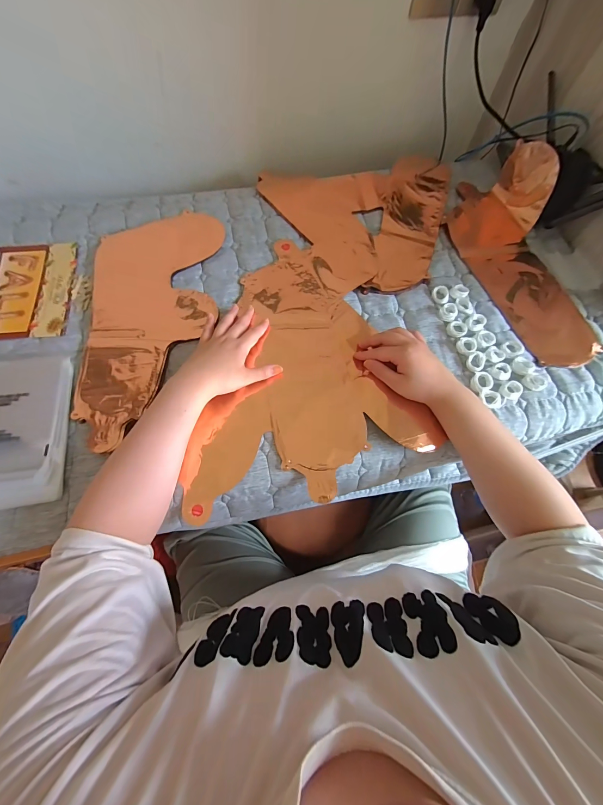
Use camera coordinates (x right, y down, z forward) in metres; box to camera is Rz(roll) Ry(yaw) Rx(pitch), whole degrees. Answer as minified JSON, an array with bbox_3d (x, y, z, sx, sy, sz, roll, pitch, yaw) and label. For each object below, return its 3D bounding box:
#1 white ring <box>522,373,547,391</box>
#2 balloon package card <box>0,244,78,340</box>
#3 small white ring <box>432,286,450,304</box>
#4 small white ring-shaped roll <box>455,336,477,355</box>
[{"bbox_3d":[0.353,-0.031,0.464,0.028,0.010,0.028,0,70,-1],"label":"white ring"},{"bbox_3d":[-0.468,-0.188,0.514,0.159,0.006,0.189,-6,70,-3],"label":"balloon package card"},{"bbox_3d":[0.237,-0.184,0.524,0.028,0.010,0.032,18,70,6],"label":"small white ring"},{"bbox_3d":[0.263,-0.091,0.487,0.034,0.009,0.028,-39,75,-14],"label":"small white ring-shaped roll"}]

